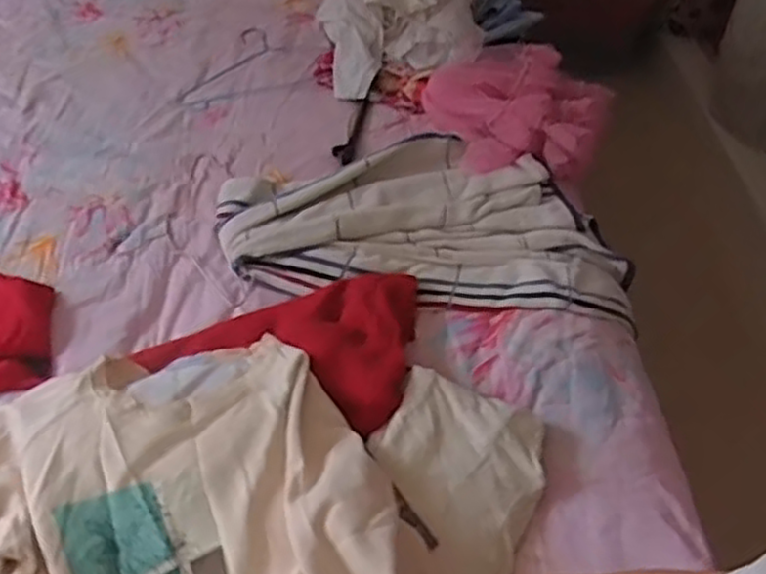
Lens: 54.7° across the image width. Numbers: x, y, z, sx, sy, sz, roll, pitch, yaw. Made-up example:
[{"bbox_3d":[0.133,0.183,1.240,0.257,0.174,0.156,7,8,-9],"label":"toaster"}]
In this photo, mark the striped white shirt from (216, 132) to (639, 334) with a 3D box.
[{"bbox_3d":[0.068,-0.118,1.175,0.656,0.052,0.320,7,50,4],"label":"striped white shirt"}]

